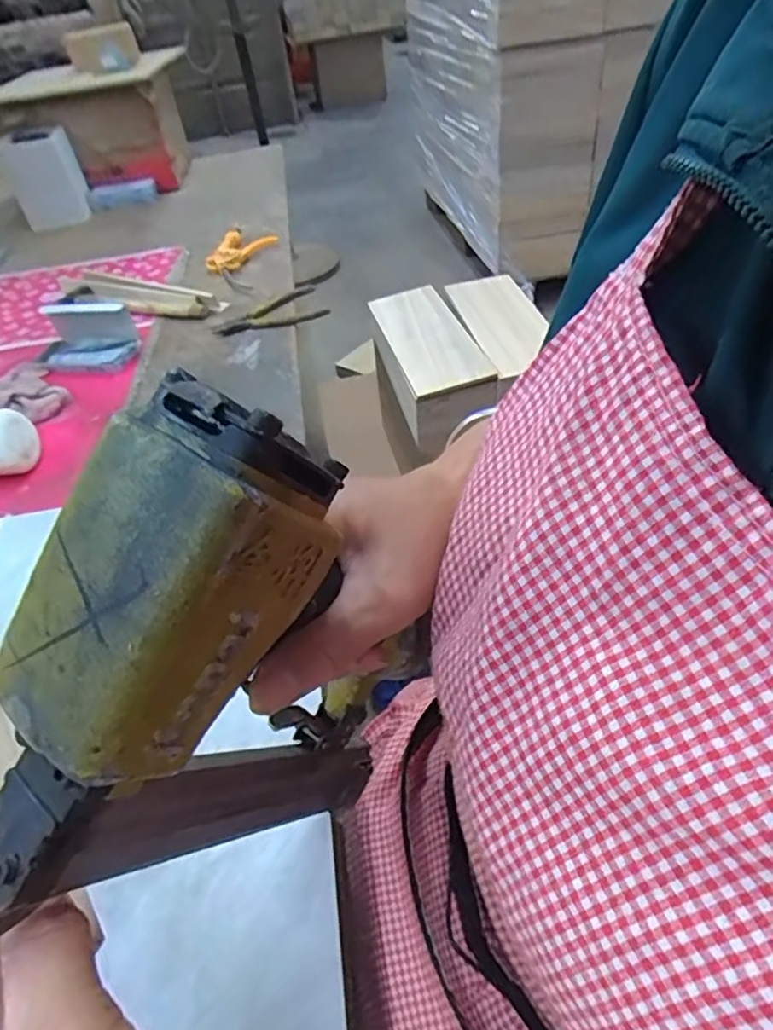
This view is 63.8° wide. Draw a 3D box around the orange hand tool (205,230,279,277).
[{"bbox_3d":[-0.237,-0.431,1.006,0.092,0.020,0.140,3,44,11],"label":"orange hand tool"}]

